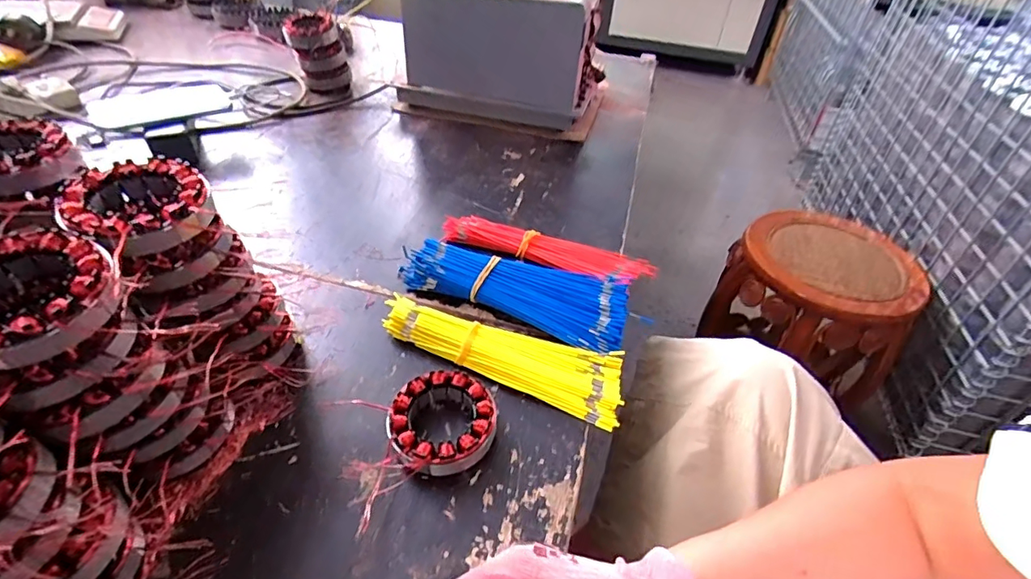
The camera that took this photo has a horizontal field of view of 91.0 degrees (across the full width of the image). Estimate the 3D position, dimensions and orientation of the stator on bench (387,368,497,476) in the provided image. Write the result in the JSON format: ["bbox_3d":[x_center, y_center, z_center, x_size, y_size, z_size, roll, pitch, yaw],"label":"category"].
[{"bbox_3d":[-0.062,0.112,0.427,0.086,0.032,0.090,3,42,-2],"label":"stator on bench"}]

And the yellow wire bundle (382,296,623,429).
[{"bbox_3d":[-0.011,0.058,0.498,0.243,0.024,0.069,20,44,16],"label":"yellow wire bundle"}]

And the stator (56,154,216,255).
[{"bbox_3d":[-0.262,-0.060,0.356,0.088,0.028,0.082,35,50,29],"label":"stator"}]

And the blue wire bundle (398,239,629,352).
[{"bbox_3d":[-0.002,-0.003,0.556,0.251,0.037,0.095,17,43,14],"label":"blue wire bundle"}]

